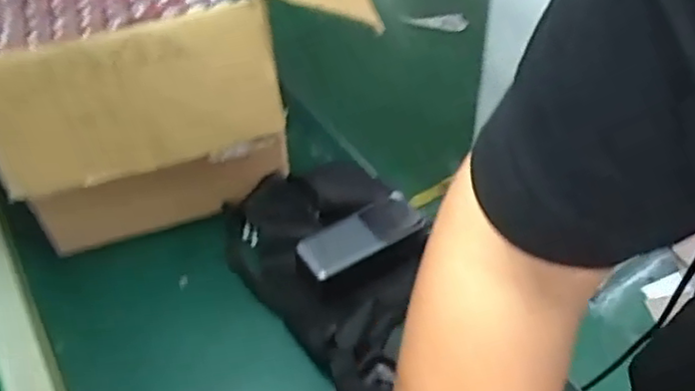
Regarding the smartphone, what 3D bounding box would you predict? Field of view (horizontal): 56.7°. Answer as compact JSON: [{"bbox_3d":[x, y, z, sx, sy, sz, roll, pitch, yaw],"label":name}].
[{"bbox_3d":[0.011,0.038,0.649,0.125,0.013,0.053,-27,52,-20],"label":"smartphone"}]

